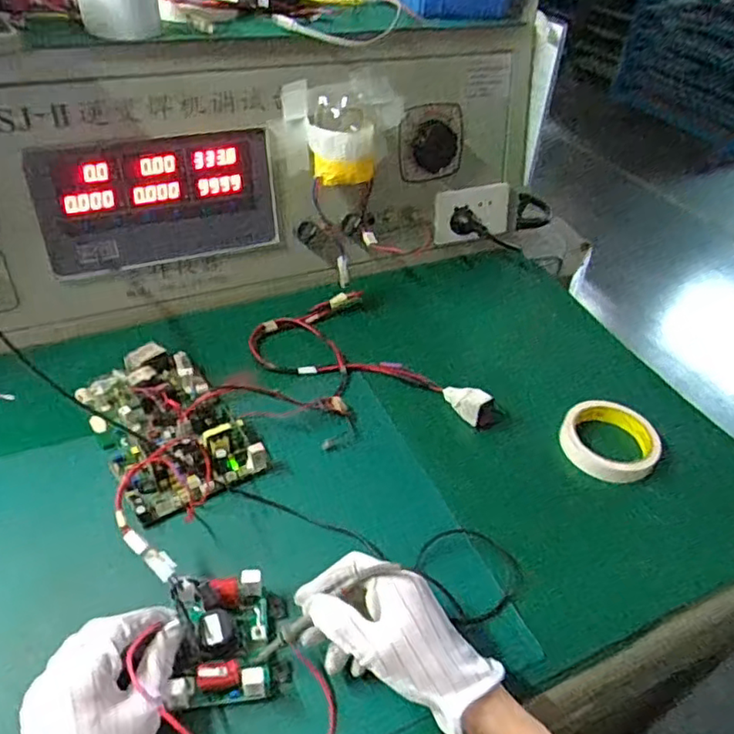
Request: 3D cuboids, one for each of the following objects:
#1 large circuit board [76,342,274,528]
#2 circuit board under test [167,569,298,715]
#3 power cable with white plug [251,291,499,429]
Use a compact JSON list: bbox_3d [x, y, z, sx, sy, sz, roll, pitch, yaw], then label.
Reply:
[{"bbox_3d":[-0.198,0.050,0.597,0.119,0.036,0.192,-25,50,-30],"label":"large circuit board"},{"bbox_3d":[-0.097,0.194,0.447,0.075,0.048,0.086,-2,42,-9],"label":"circuit board under test"},{"bbox_3d":[-0.005,0.002,0.671,0.153,0.031,0.264,-25,50,-30],"label":"power cable with white plug"}]

